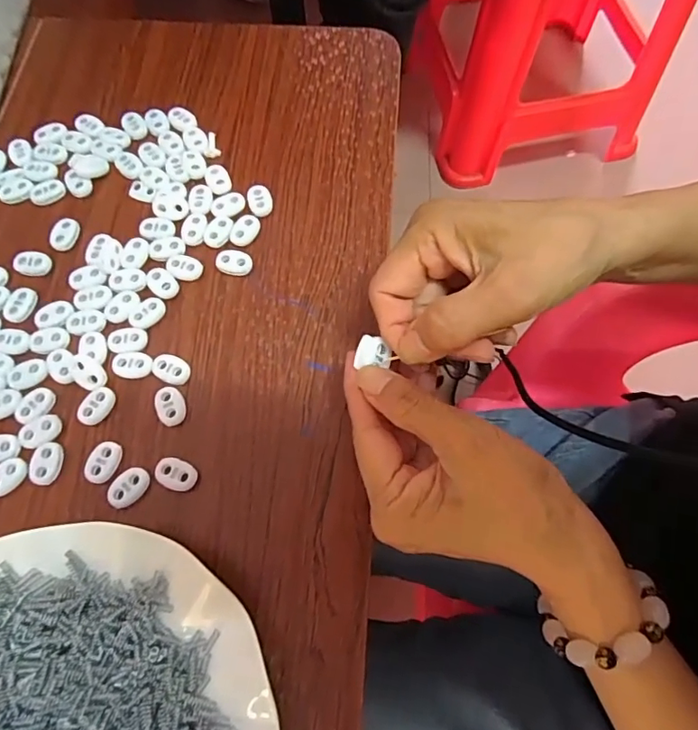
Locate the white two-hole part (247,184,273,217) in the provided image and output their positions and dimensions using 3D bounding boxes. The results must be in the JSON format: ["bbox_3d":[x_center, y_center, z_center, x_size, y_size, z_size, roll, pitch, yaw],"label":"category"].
[{"bbox_3d":[-0.059,-0.108,0.329,0.015,0.006,0.022,-17,70,-5],"label":"white two-hole part"}]

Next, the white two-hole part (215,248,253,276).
[{"bbox_3d":[-0.072,-0.064,0.314,0.023,0.007,0.015,7,70,4],"label":"white two-hole part"}]

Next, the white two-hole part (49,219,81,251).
[{"bbox_3d":[-0.183,-0.085,0.324,0.016,0.005,0.022,14,71,6],"label":"white two-hole part"}]

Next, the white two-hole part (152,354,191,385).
[{"bbox_3d":[-0.103,0.002,0.290,0.022,0.004,0.015,18,71,7],"label":"white two-hole part"}]

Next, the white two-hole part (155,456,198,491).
[{"bbox_3d":[-0.092,0.058,0.267,0.023,0.004,0.015,23,72,9],"label":"white two-hole part"}]

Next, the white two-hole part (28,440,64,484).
[{"bbox_3d":[-0.164,0.053,0.272,0.016,0.004,0.022,7,70,3],"label":"white two-hole part"}]

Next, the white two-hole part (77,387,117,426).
[{"bbox_3d":[-0.142,0.023,0.283,0.015,0.004,0.022,24,72,9],"label":"white two-hole part"}]

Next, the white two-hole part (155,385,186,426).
[{"bbox_3d":[-0.101,0.023,0.283,0.015,0.004,0.024,-29,72,-10],"label":"white two-hole part"}]

